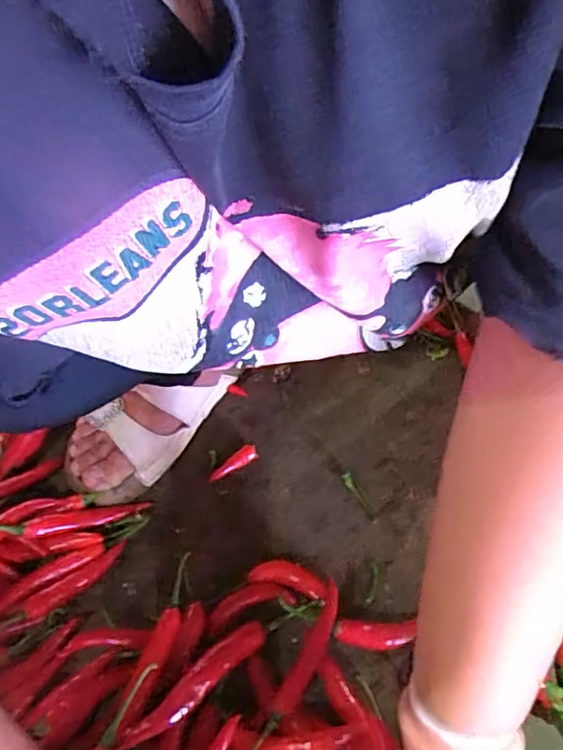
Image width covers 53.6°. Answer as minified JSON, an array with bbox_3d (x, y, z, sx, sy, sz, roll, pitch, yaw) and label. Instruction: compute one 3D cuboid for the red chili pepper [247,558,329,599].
[{"bbox_3d":[0.006,0.184,0.503,0.071,0.018,0.023,11,52,11],"label":"red chili pepper"}]

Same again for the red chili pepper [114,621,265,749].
[{"bbox_3d":[-0.066,0.243,0.435,0.128,0.018,0.024,-37,58,-25],"label":"red chili pepper"}]

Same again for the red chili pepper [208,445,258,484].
[{"bbox_3d":[-0.050,0.095,0.583,0.056,0.017,0.017,-33,57,-22],"label":"red chili pepper"}]

